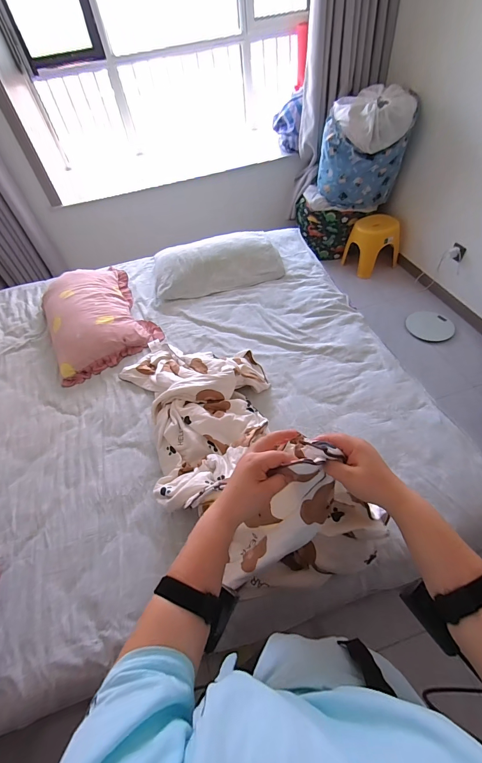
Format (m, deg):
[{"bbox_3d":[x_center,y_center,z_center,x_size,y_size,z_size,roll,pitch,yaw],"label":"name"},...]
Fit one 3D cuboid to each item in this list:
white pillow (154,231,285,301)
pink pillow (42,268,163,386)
[{"bbox_3d":[-0.130,-0.627,1.672,0.630,0.120,0.391,-13,50,-4],"label":"white pillow"},{"bbox_3d":[-0.682,-0.337,1.491,0.440,0.136,0.714,-25,52,-15],"label":"pink pillow"}]

